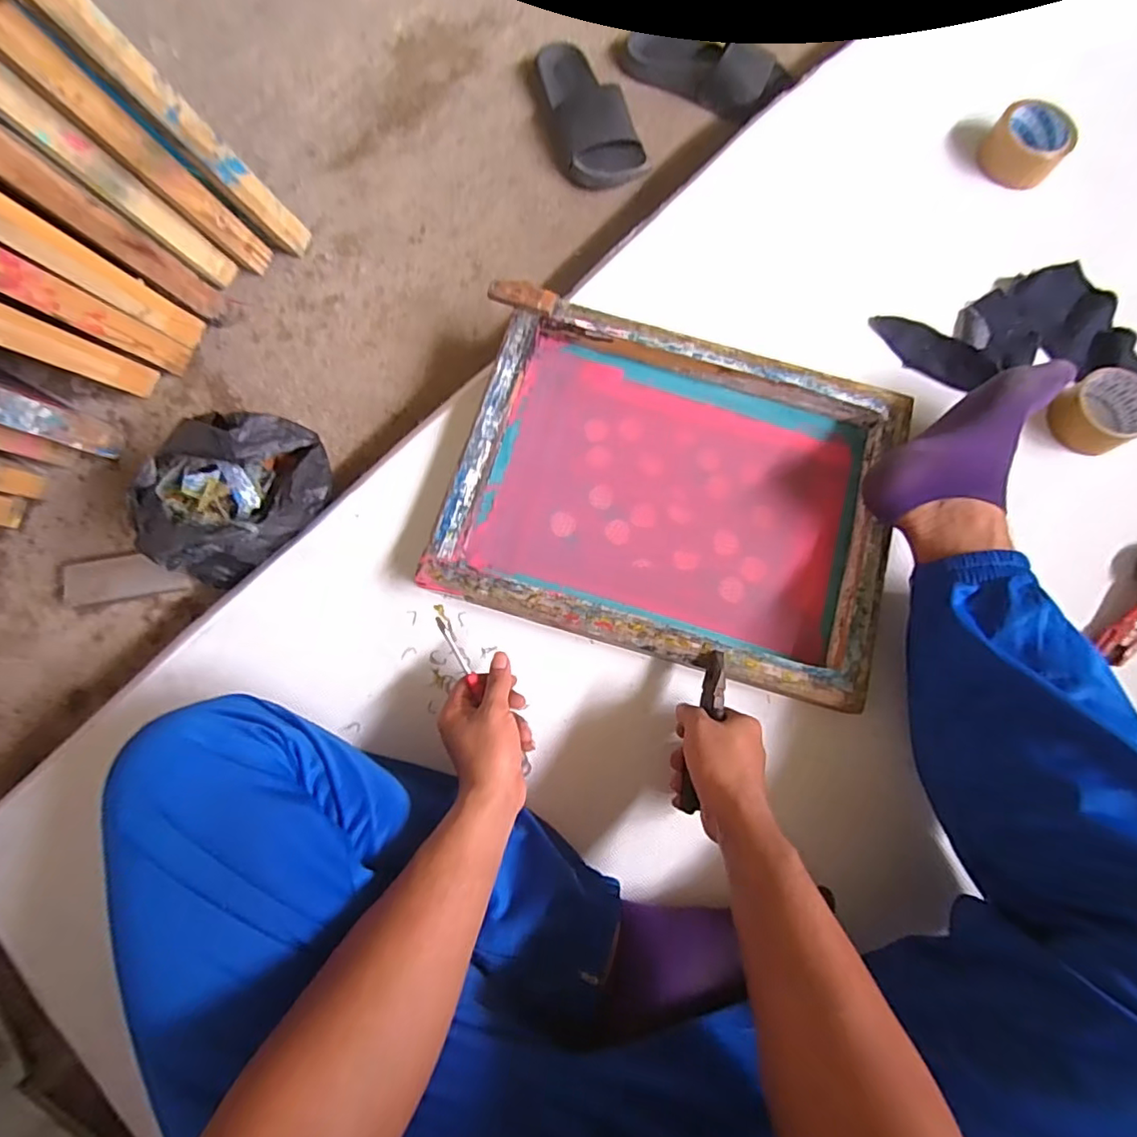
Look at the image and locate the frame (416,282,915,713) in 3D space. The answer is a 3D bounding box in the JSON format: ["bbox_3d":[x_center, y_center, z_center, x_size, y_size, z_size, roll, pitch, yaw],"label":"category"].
[{"bbox_3d":[0.113,-0.084,0.628,0.448,0.056,0.351,16,76,5],"label":"frame"}]

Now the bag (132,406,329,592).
[{"bbox_3d":[-0.335,-0.071,0.612,0.180,0.161,0.126,-23,76,-5],"label":"bag"}]

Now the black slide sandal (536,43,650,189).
[{"bbox_3d":[0.026,-0.675,0.852,0.117,0.052,0.261,-16,76,-3],"label":"black slide sandal"}]

